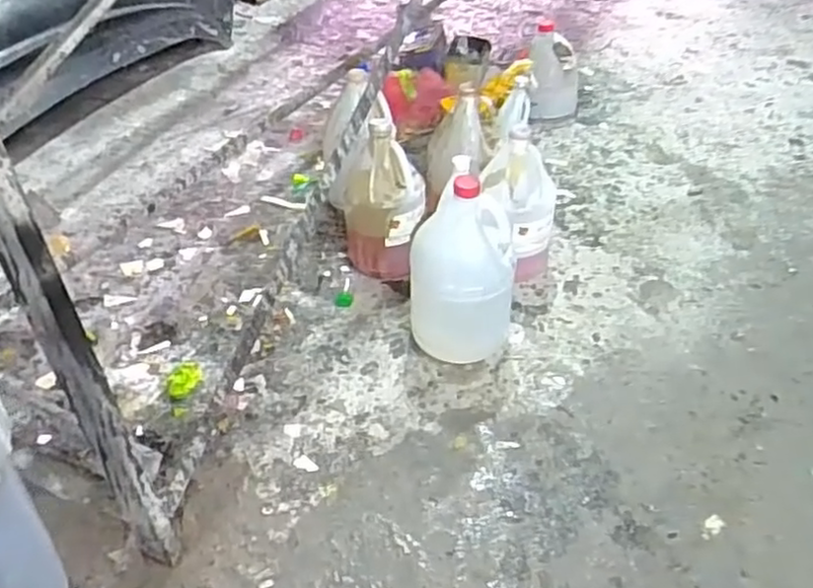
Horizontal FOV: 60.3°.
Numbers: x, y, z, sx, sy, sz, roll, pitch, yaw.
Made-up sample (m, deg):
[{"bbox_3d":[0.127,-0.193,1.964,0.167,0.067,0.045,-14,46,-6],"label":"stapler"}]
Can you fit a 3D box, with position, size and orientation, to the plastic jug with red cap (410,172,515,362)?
[{"bbox_3d":[0.090,-0.042,1.147,0.166,0.300,0.137,2,41,3],"label":"plastic jug with red cap"}]

